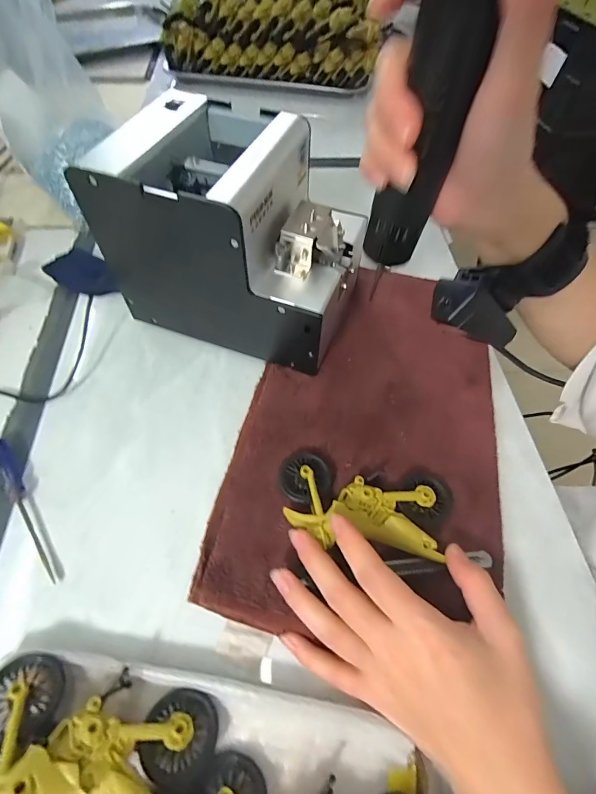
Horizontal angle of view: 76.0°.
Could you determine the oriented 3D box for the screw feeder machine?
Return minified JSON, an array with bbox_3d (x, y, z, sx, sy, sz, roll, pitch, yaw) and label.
[{"bbox_3d":[-0.045,-0.130,0.312,0.176,0.146,0.126,19,59,10],"label":"screw feeder machine"}]

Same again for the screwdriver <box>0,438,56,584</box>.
[{"bbox_3d":[-0.194,0.075,0.267,0.014,0.015,0.115,-31,64,-20],"label":"screwdriver"}]

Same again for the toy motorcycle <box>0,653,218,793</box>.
[{"bbox_3d":[-0.105,0.172,0.189,0.116,0.041,0.055,8,57,3],"label":"toy motorcycle"}]

